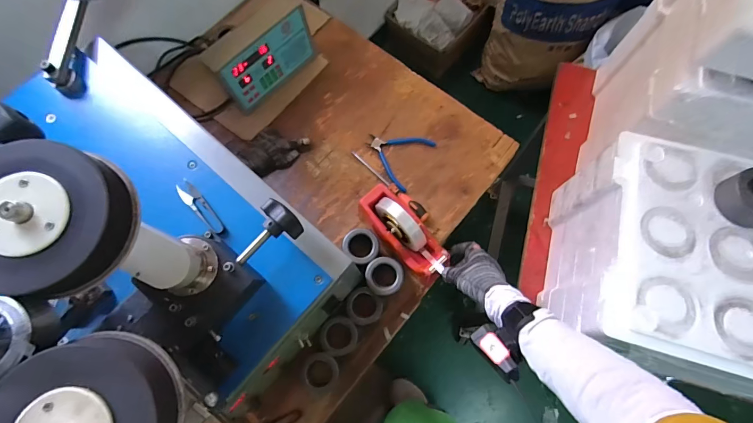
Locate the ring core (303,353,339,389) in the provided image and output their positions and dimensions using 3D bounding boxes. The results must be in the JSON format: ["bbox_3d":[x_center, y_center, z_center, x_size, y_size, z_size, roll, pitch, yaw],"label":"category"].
[{"bbox_3d":[-0.101,0.293,0.655,0.062,0.024,0.061,0,73,2],"label":"ring core"}]

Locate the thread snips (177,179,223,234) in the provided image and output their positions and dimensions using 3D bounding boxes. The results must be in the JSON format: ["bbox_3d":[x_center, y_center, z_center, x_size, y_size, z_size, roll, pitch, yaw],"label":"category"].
[{"bbox_3d":[-0.263,-0.007,0.535,0.102,0.009,0.025,42,79,12],"label":"thread snips"}]

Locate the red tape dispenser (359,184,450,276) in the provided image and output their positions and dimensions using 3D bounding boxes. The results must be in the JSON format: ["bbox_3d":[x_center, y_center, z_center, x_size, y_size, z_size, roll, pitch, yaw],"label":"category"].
[{"bbox_3d":[0.053,0.034,0.666,0.089,0.096,0.187,-41,83,-10],"label":"red tape dispenser"}]

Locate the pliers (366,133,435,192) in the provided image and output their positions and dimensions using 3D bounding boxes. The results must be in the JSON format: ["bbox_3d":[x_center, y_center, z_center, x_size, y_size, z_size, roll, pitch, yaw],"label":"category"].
[{"bbox_3d":[0.039,-0.130,0.786,0.135,0.009,0.134,32,77,10],"label":"pliers"}]

